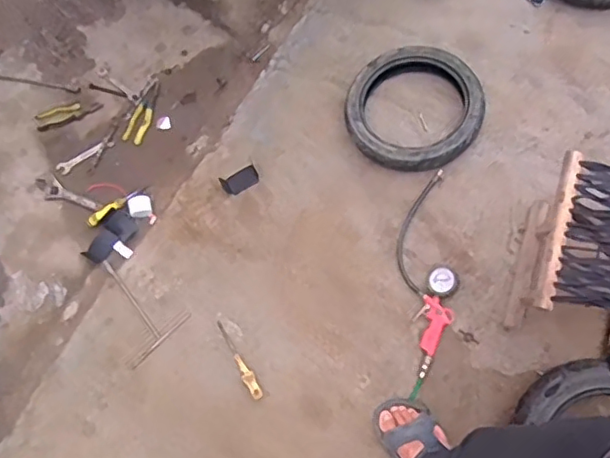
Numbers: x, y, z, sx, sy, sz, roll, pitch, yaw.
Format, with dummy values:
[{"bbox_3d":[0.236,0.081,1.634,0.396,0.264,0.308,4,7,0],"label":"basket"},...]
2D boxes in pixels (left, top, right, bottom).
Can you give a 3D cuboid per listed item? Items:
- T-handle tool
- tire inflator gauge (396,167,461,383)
[{"bbox_3d":[-0.434,0.185,1.491,0.179,0.022,0.293,-40,63,-9],"label":"T-handle tool"},{"bbox_3d":[0.281,0.088,1.339,0.125,0.059,0.468,-3,75,1],"label":"tire inflator gauge"}]

